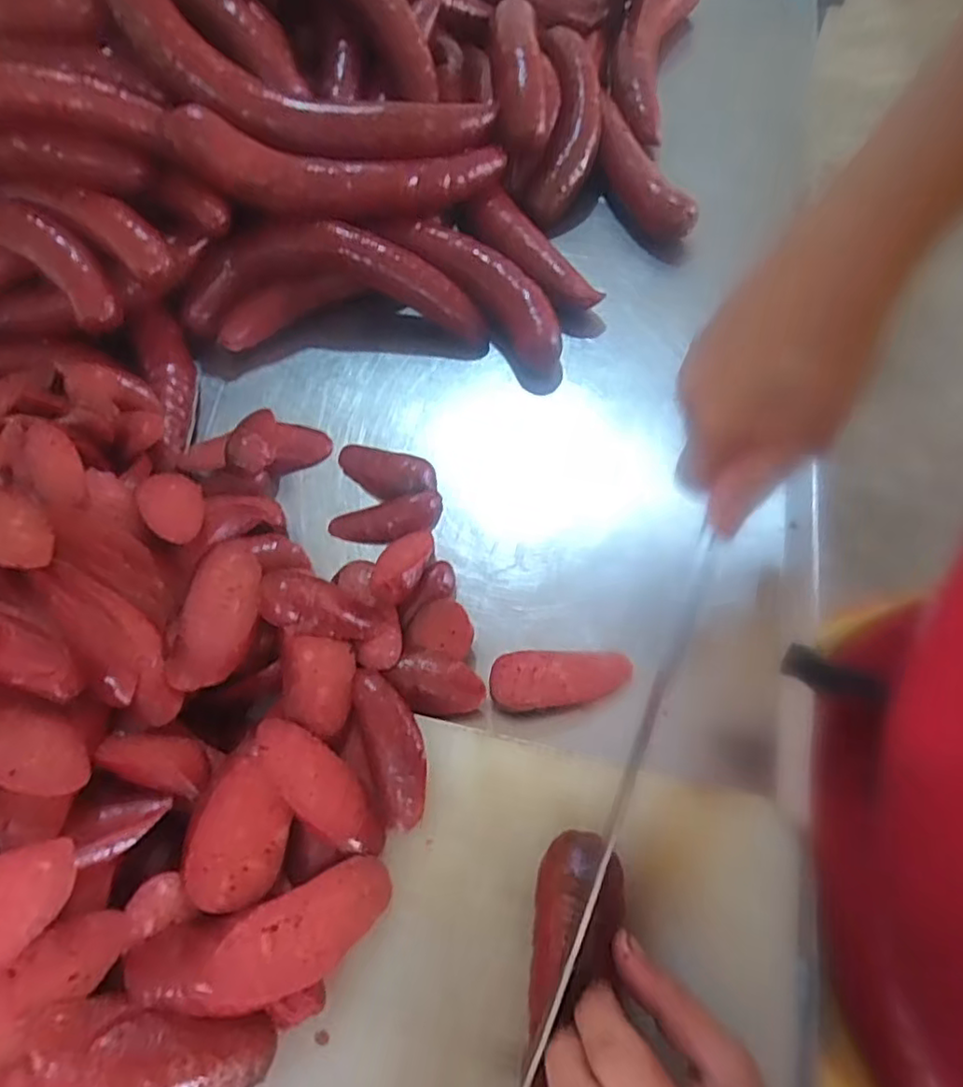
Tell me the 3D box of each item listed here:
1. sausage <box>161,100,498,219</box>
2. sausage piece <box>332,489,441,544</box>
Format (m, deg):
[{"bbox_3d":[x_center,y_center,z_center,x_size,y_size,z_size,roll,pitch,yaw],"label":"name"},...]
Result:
[{"bbox_3d":[-0.099,-0.288,0.502,0.255,0.048,0.054,-8,58,-21],"label":"sausage"},{"bbox_3d":[-0.064,-0.015,0.439,0.076,0.017,0.028,-10,60,-2],"label":"sausage piece"}]

